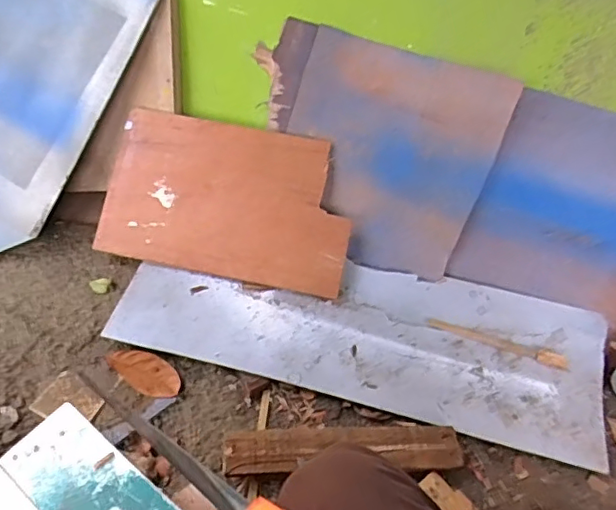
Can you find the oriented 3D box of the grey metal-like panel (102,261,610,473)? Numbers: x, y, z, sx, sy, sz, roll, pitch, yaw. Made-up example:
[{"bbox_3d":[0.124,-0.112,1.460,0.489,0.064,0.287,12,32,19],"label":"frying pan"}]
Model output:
[{"bbox_3d":[0.098,0.134,1.012,0.862,0.044,0.278,14,56,5],"label":"grey metal-like panel"}]

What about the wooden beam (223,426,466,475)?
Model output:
[{"bbox_3d":[0.055,0.294,0.863,0.360,0.037,0.071,2,49,-5],"label":"wooden beam"}]

